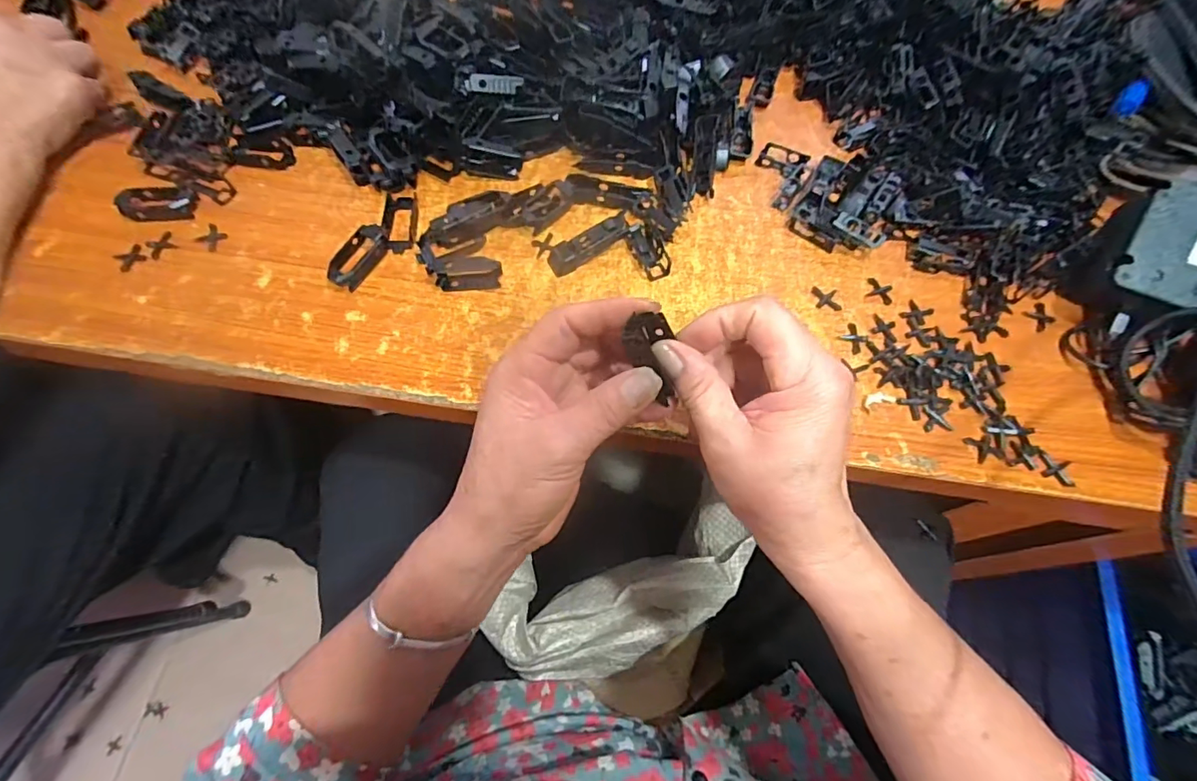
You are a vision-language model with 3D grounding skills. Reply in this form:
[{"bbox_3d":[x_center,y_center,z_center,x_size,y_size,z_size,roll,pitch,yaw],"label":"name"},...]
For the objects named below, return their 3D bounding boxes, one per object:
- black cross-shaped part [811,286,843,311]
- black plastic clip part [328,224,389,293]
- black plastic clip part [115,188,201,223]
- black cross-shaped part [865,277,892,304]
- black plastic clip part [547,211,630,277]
[{"bbox_3d":[0.164,-0.066,0.362,0.020,0.004,0.017,7,66,1],"label":"black cross-shaped part"},{"bbox_3d":[-0.169,-0.096,0.356,0.022,0.015,0.053,27,67,10],"label":"black plastic clip part"},{"bbox_3d":[-0.324,-0.138,0.370,0.047,0.010,0.030,-10,66,-7],"label":"black plastic clip part"},{"bbox_3d":[0.205,-0.073,0.366,0.018,0.004,0.019,20,66,7],"label":"black cross-shaped part"},{"bbox_3d":[-0.007,-0.106,0.363,0.063,0.010,0.020,-31,69,4],"label":"black plastic clip part"}]

